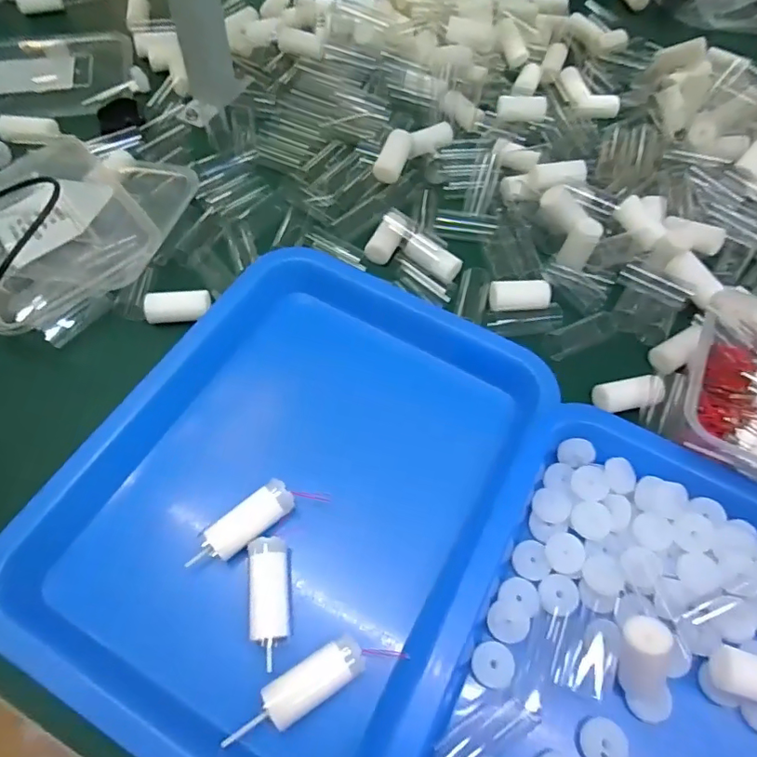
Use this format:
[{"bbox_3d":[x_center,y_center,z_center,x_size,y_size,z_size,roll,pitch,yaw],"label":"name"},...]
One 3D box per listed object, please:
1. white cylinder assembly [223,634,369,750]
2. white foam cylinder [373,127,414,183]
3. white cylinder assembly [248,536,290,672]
[{"bbox_3d":[-0.039,0.149,0.250,0.070,0.017,0.020,-29,66,-18],"label":"white cylinder assembly"},{"bbox_3d":[0.013,-0.182,0.433,0.021,0.018,0.051,16,61,5],"label":"white foam cylinder"},{"bbox_3d":[-0.056,0.114,0.271,0.020,0.016,0.060,-5,61,-6],"label":"white cylinder assembly"}]

